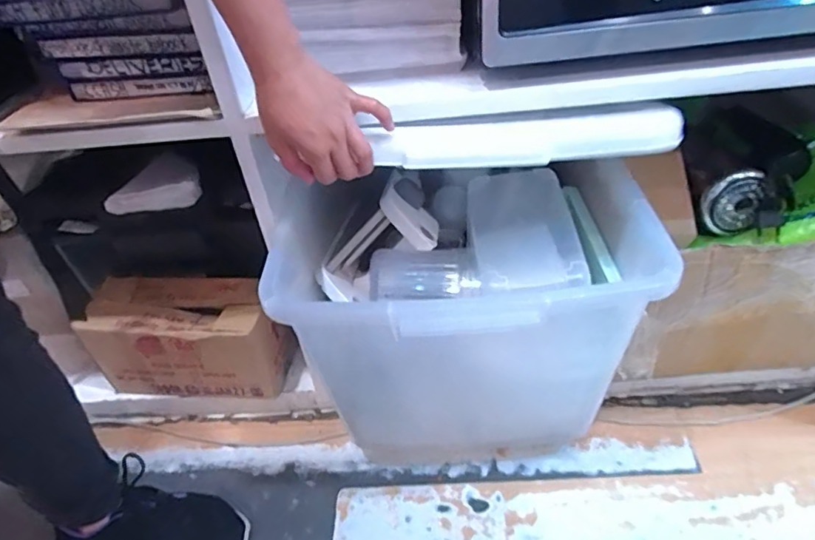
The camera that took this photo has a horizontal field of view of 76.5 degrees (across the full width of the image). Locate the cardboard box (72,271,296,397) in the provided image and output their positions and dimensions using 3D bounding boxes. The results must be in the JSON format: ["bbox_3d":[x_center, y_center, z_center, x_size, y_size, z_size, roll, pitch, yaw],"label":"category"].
[{"bbox_3d":[-0.317,0.097,0.768,0.277,0.135,0.115,1,40,9],"label":"cardboard box"}]

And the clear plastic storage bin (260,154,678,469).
[{"bbox_3d":[0.071,0.090,0.644,0.381,0.352,0.235,-3,39,4],"label":"clear plastic storage bin"}]

